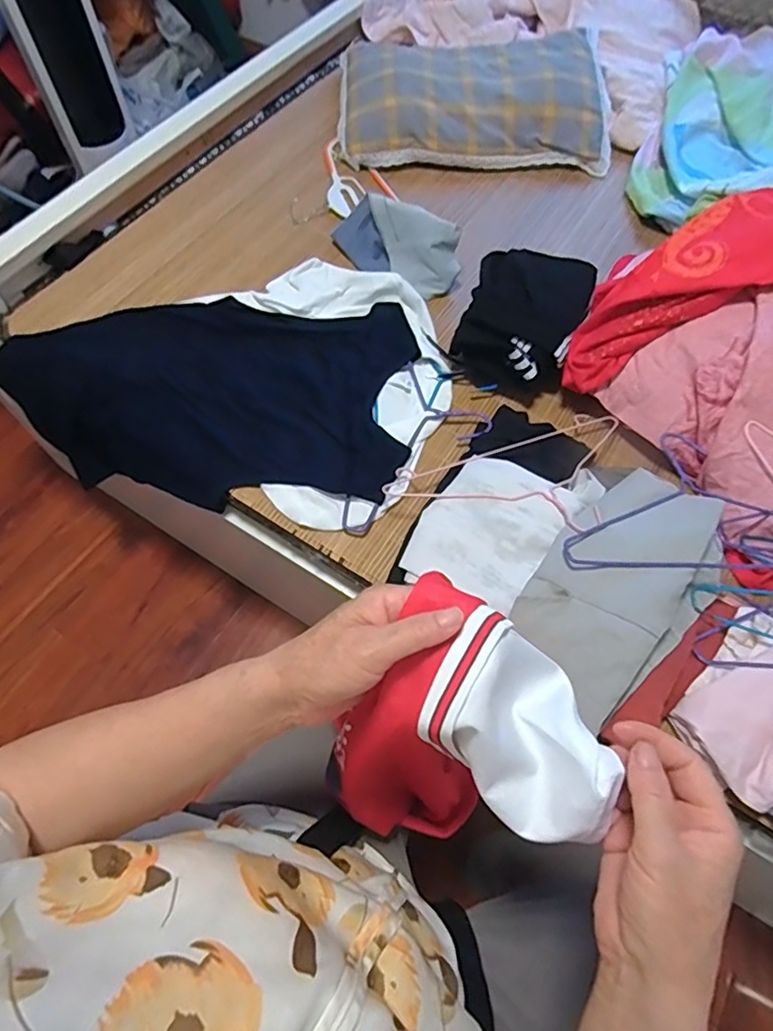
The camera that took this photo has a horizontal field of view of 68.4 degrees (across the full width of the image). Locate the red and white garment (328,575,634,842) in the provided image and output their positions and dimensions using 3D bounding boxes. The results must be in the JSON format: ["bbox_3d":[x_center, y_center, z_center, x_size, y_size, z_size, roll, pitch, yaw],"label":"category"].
[{"bbox_3d":[0.060,0.179,0.428,0.148,0.258,0.137,24,65,10],"label":"red and white garment"}]

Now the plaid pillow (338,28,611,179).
[{"bbox_3d":[0.175,-0.854,1.164,0.539,0.096,0.311,-3,64,-3],"label":"plaid pillow"}]

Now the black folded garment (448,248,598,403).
[{"bbox_3d":[0.215,-0.313,0.881,0.168,0.099,0.224,21,65,8],"label":"black folded garment"}]

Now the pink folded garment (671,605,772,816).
[{"bbox_3d":[0.437,0.203,0.641,0.206,0.069,0.135,-40,71,-19],"label":"pink folded garment"}]

